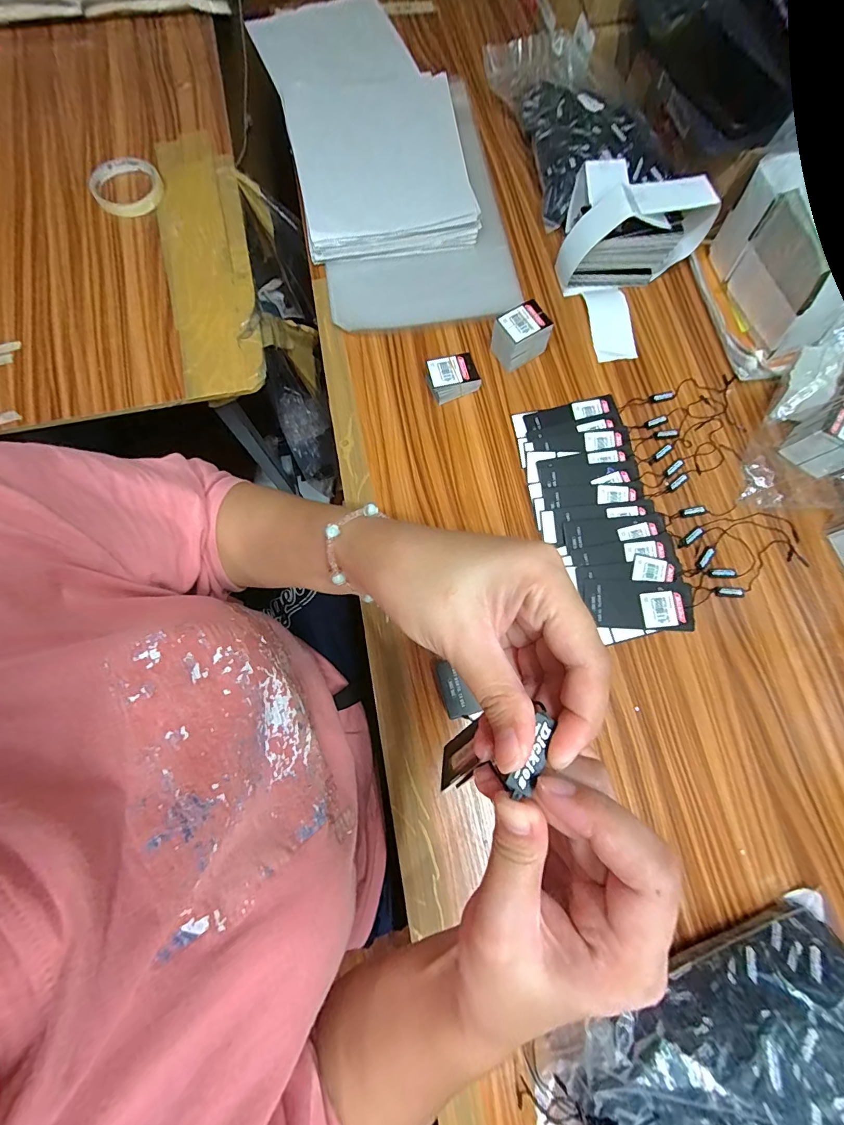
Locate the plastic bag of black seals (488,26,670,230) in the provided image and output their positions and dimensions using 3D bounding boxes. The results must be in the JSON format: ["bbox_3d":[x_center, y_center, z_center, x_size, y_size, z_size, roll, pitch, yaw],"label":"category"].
[{"bbox_3d":[0.184,-0.570,0.538,0.134,0.075,0.286,-17,77,-5],"label":"plastic bag of black seals"}]

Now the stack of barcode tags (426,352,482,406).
[{"bbox_3d":[0.034,-0.208,0.468,0.056,0.024,0.040,-21,77,-6],"label":"stack of barcode tags"}]

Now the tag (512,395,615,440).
[{"bbox_3d":[0.162,-0.167,0.473,0.119,0.004,0.029,-15,73,-3],"label":"tag"}]

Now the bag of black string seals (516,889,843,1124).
[{"bbox_3d":[0.224,0.384,0.297,0.282,0.073,0.154,-26,78,-7],"label":"bag of black string seals"}]

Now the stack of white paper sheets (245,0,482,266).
[{"bbox_3d":[-0.085,-0.615,0.564,0.217,0.034,0.490,-15,77,-5],"label":"stack of white paper sheets"}]

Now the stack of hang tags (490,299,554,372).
[{"bbox_3d":[0.108,-0.250,0.467,0.057,0.053,0.040,-27,78,-7],"label":"stack of hang tags"}]

